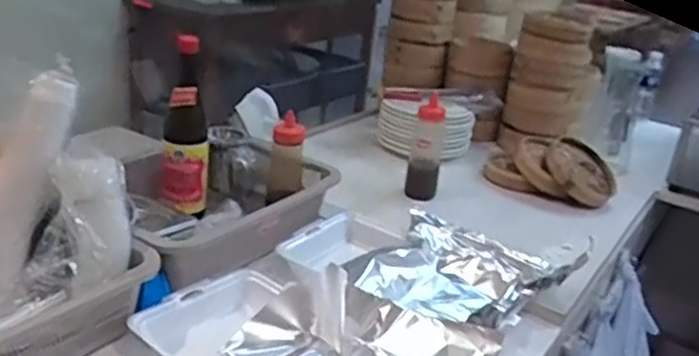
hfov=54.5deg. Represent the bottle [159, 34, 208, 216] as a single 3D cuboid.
[{"bbox_3d":[-0.251,-0.072,1.041,0.069,0.263,0.062,6,23,-4],"label":"bottle"}]

